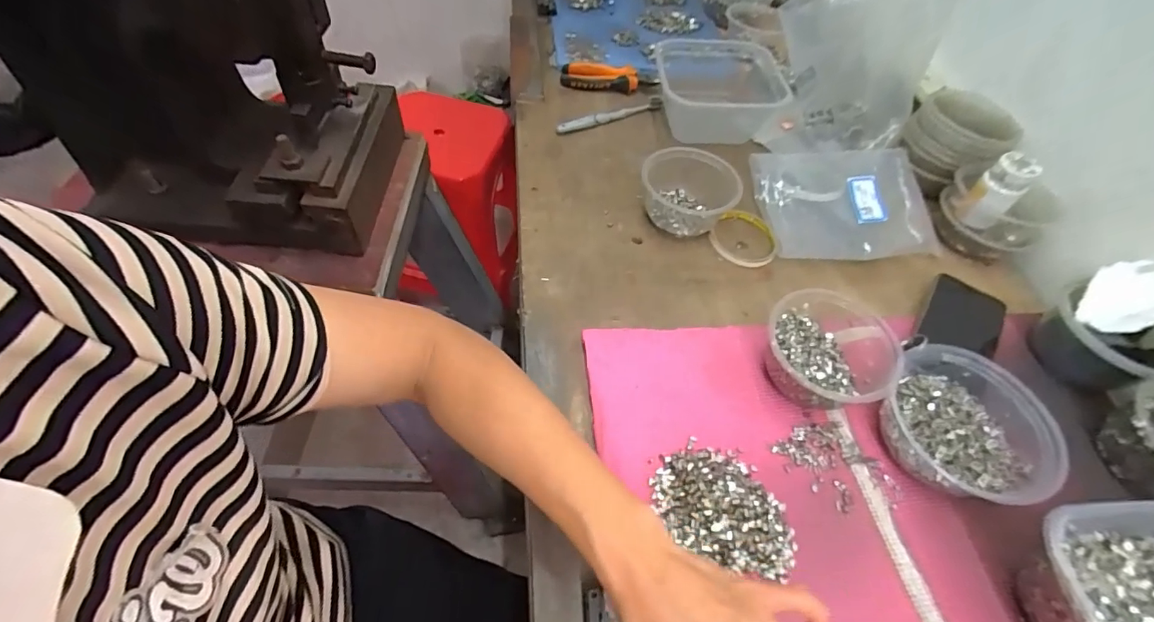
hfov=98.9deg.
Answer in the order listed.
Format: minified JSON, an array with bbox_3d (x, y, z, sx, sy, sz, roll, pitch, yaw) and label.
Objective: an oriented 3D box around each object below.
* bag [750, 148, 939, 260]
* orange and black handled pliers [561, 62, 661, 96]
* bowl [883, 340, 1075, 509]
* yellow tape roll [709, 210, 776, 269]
[{"bbox_3d":[0.339,-0.139,0.628,0.213,0.039,0.161,-1,54,-4],"label":"bag"},{"bbox_3d":[0.051,-0.365,0.771,0.148,0.027,0.049,5,54,1],"label":"orange and black handled pliers"},{"bbox_3d":[0.334,0.097,0.429,0.118,0.065,0.138,17,54,7],"label":"bowl"},{"bbox_3d":[0.207,-0.092,0.603,0.078,0.012,0.091,27,55,12],"label":"yellow tape roll"}]

